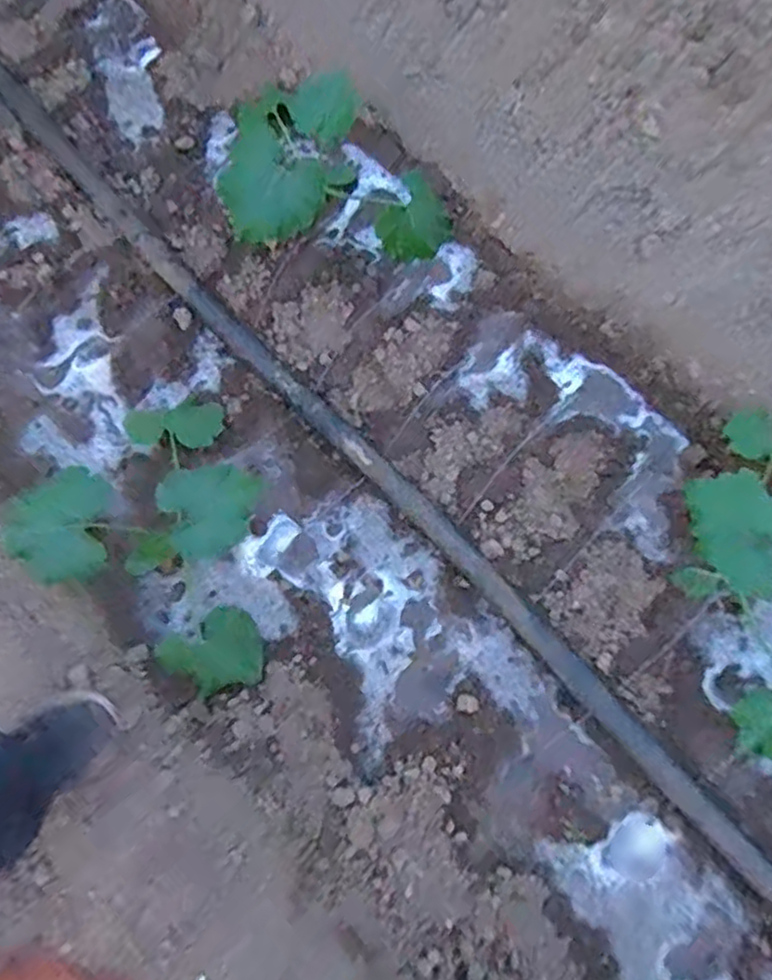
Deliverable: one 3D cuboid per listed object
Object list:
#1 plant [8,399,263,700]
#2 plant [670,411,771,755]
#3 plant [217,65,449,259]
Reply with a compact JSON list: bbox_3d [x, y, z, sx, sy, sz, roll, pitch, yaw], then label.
[{"bbox_3d":[-0.298,0.054,1.016,0.390,0.131,0.345,34,77,11],"label":"plant"},{"bbox_3d":[0.533,0.108,0.921,0.249,0.194,0.457,-15,73,-3],"label":"plant"},{"bbox_3d":[-0.119,-0.583,1.185,0.343,0.156,0.424,-20,73,-4],"label":"plant"}]

